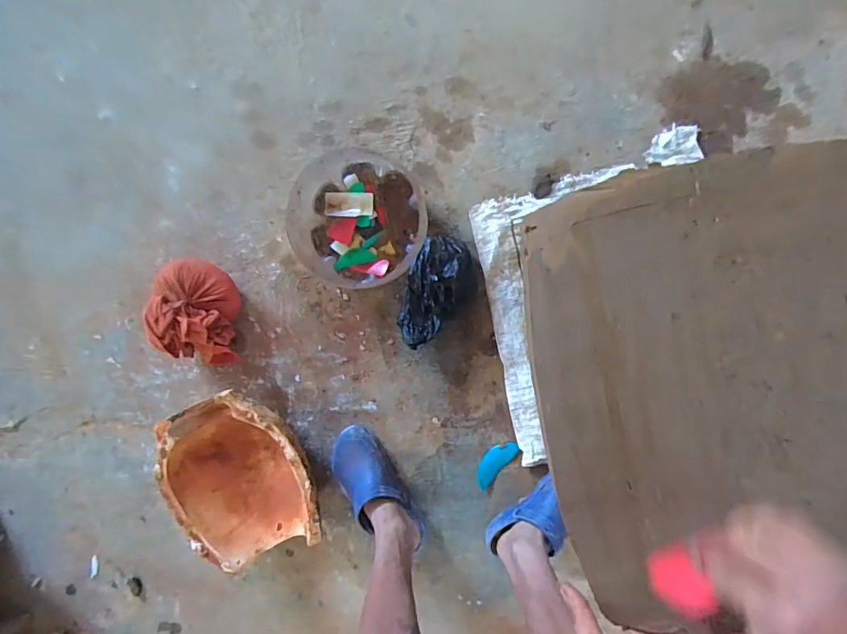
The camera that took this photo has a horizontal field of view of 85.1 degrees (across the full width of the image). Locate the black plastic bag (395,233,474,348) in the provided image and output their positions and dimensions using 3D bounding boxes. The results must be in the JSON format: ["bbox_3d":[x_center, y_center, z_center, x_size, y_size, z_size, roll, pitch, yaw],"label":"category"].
[{"bbox_3d":[0.020,-0.044,0.875,0.118,0.087,0.216,29,99,4],"label":"black plastic bag"}]

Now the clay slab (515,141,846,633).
[{"bbox_3d":[0.287,0.066,0.409,0.347,0.032,0.405,-13,95,8],"label":"clay slab"}]

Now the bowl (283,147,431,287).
[{"bbox_3d":[-0.117,-0.182,0.870,0.240,0.105,0.234,1,97,7],"label":"bowl"}]

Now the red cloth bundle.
[{"bbox_3d":[-0.439,-0.004,0.907,0.126,0.144,0.211,-6,95,9],"label":"red cloth bundle"}]

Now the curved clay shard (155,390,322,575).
[{"bbox_3d":[-0.353,0.312,0.936,0.292,0.139,0.336,-20,94,9],"label":"curved clay shard"}]

